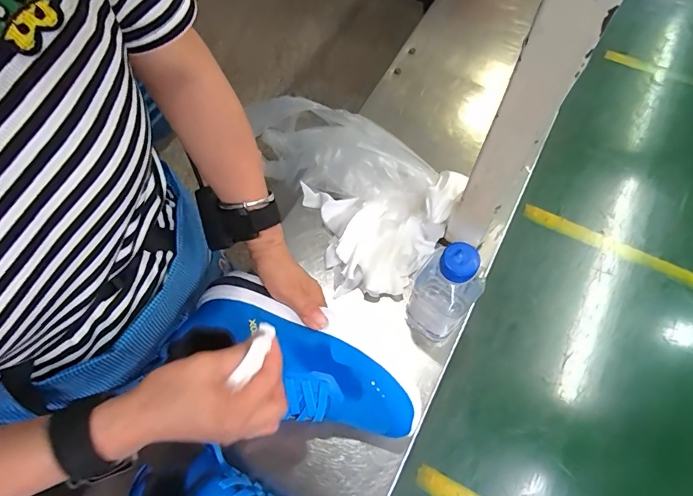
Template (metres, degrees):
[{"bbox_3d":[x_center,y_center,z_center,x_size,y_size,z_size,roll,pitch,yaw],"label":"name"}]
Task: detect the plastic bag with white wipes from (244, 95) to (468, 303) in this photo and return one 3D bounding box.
[{"bbox_3d":[-0.031,-0.085,0.582,0.178,0.183,0.361,-42,68,-16],"label":"plastic bag with white wipes"}]

